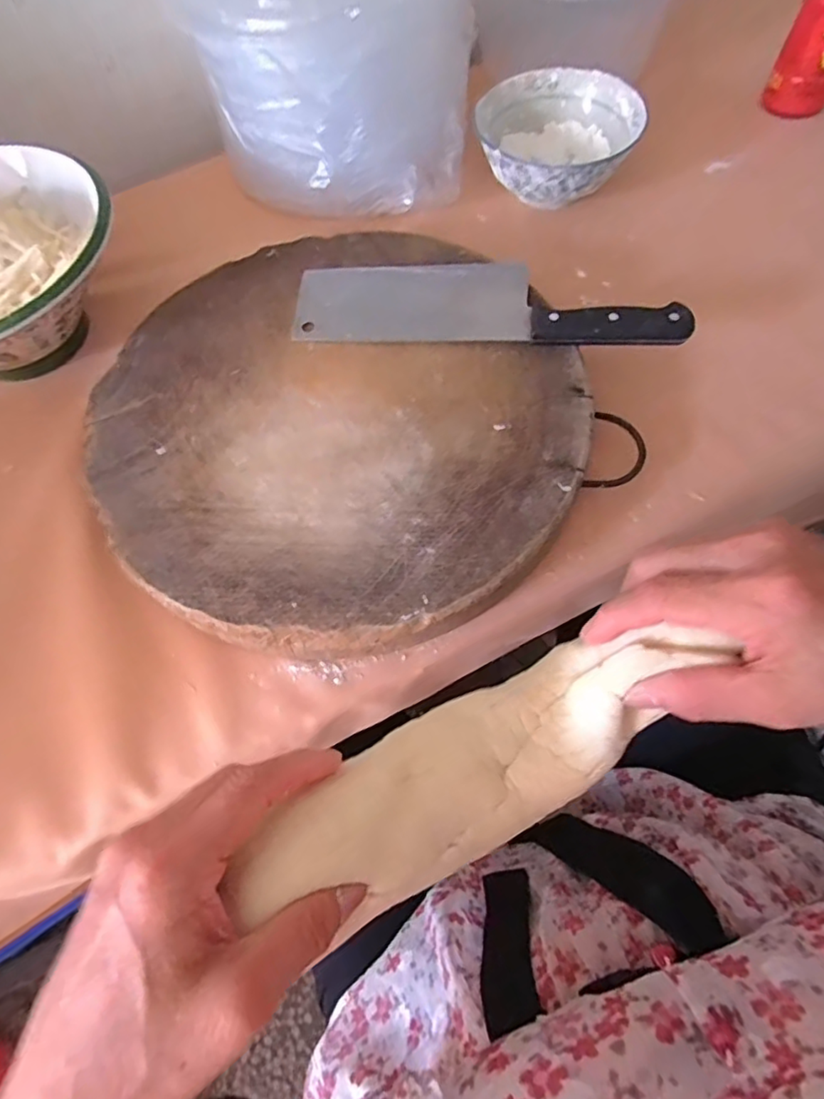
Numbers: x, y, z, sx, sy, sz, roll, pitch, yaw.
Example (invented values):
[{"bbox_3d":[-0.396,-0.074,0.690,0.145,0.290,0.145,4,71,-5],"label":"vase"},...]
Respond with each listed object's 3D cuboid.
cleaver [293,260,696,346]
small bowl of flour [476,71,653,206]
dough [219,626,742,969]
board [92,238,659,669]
[{"bbox_3d":[0.054,-0.189,0.430,0.286,0.024,0.077,5,65,6],"label":"cleaver"},{"bbox_3d":[0.134,-0.376,0.529,0.144,0.054,0.145,-1,64,3],"label":"small bowl of flour"},{"bbox_3d":[0.027,0.089,0.234,0.194,0.057,0.060,-24,65,-13],"label":"dough"},{"bbox_3d":[-0.057,-0.090,0.419,0.321,0.044,0.344,-1,64,3],"label":"board"}]

